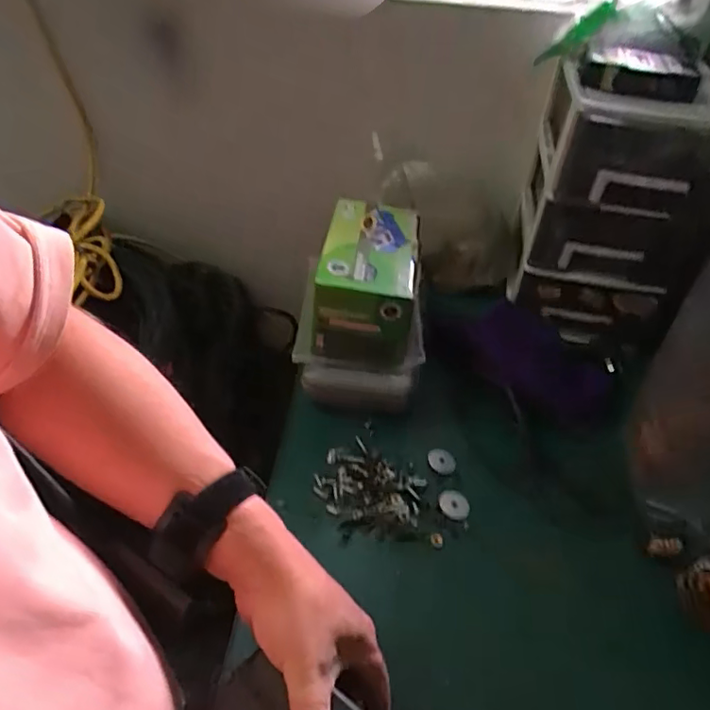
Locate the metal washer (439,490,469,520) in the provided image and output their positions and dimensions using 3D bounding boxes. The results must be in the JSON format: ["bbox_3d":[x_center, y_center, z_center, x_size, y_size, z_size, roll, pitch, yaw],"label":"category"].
[{"bbox_3d":[0.097,0.148,0.549,0.029,0.006,0.031,9,44,5],"label":"metal washer"}]

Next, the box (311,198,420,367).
[{"bbox_3d":[0.016,-0.088,0.646,0.102,0.095,0.178,7,44,3],"label":"box"}]

